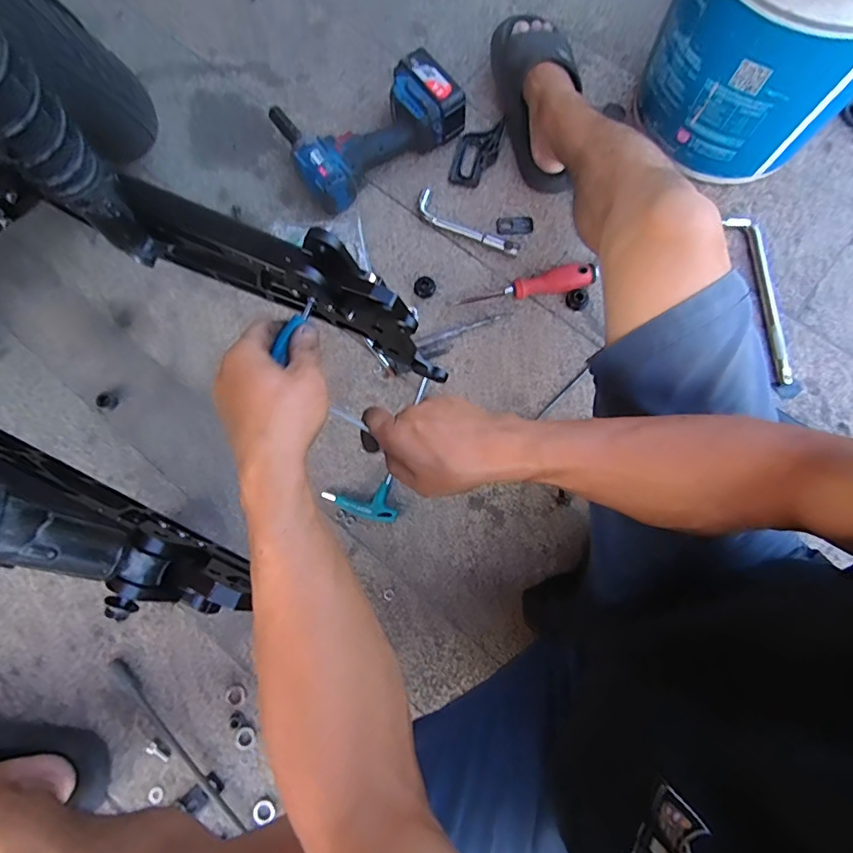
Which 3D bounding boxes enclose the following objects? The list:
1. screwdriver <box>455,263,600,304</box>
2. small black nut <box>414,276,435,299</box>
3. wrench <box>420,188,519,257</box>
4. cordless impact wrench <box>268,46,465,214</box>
[{"bbox_3d":[0.134,-0.192,0.684,0.192,0.030,0.030,-9,78,9],"label":"screwdriver"},{"bbox_3d":[-0.002,-0.194,0.688,0.029,0.004,0.032,3,78,2],"label":"small black nut"},{"bbox_3d":[0.058,-0.282,0.702,0.159,0.016,0.037,35,81,7],"label":"wrench"},{"bbox_3d":[-0.077,-0.434,0.713,0.256,0.073,0.182,-23,79,-4],"label":"cordless impact wrench"}]

